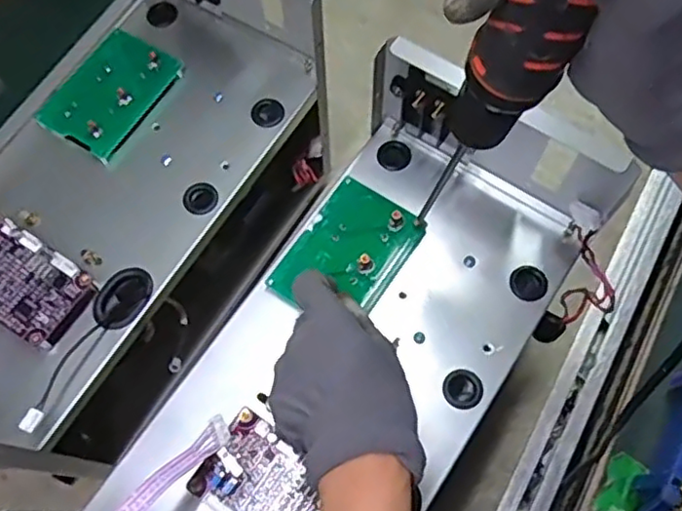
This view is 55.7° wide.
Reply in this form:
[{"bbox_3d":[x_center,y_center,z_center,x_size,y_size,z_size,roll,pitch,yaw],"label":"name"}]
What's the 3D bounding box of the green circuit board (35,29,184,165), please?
[{"bbox_3d":[-0.185,-0.132,0.518,0.069,0.013,0.102,30,72,12],"label":"green circuit board"}]

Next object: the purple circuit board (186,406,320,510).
[{"bbox_3d":[-0.042,0.140,0.387,0.087,0.012,0.058,33,73,13],"label":"purple circuit board"}]

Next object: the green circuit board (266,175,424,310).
[{"bbox_3d":[0.006,-0.002,0.460,0.072,0.009,0.102,33,73,13],"label":"green circuit board"}]

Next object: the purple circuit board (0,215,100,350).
[{"bbox_3d":[-0.224,0.018,0.452,0.092,0.034,0.058,32,72,12],"label":"purple circuit board"}]

